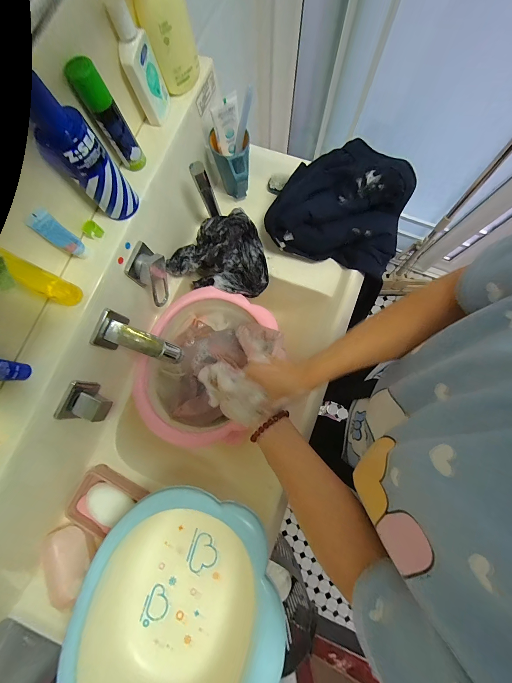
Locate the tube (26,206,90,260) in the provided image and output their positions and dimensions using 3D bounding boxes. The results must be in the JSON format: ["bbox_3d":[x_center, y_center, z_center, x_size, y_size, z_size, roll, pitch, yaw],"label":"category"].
[{"bbox_3d":[-0.256,-0.137,0.356,0.017,0.084,0.026,40,83,8],"label":"tube"}]

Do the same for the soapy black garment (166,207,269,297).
[{"bbox_3d":[-0.068,-0.173,0.535,0.191,0.106,0.124,9,80,3],"label":"soapy black garment"}]

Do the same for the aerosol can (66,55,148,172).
[{"bbox_3d":[-0.192,-0.291,0.358,0.034,0.123,0.032,0,79,1],"label":"aerosol can"}]

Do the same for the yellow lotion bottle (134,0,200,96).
[{"bbox_3d":[-0.124,-0.439,0.370,0.044,0.143,0.061,27,81,6],"label":"yellow lotion bottle"}]

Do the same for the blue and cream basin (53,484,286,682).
[{"bbox_3d":[-0.102,0.388,0.401,0.273,0.131,0.310,19,80,5],"label":"blue and cream basin"}]

